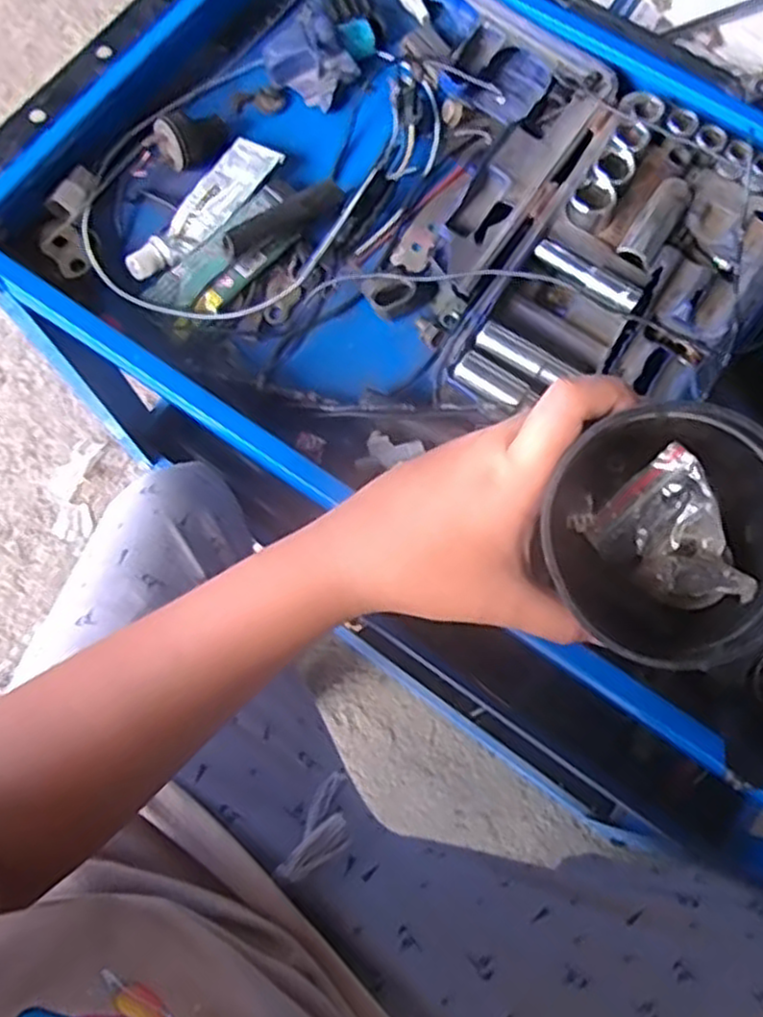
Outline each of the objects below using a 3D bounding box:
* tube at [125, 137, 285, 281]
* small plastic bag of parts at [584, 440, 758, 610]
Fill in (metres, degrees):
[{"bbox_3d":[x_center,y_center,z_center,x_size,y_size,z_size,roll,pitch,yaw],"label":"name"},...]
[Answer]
[{"bbox_3d":[-0.110,-0.182,0.461,0.034,0.014,0.117,36,78,9],"label":"tube"},{"bbox_3d":[0.133,0.014,0.334,0.052,0.023,0.066,-42,78,-10],"label":"small plastic bag of parts"}]

